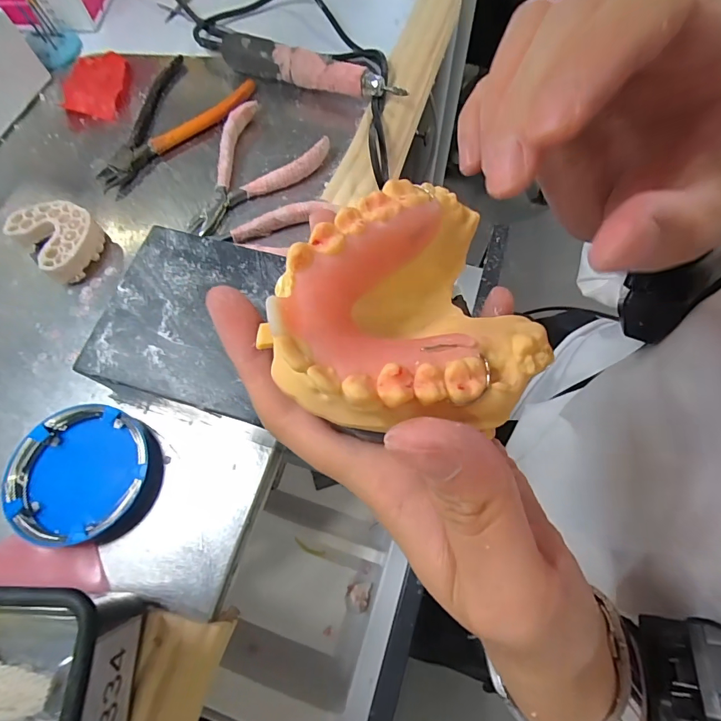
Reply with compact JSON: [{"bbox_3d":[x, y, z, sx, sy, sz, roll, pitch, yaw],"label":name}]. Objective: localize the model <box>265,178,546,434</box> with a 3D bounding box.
[{"bbox_3d":[0.009,-0.008,0.117,0.067,0.029,0.065,-26,78,-17],"label":"model"}]

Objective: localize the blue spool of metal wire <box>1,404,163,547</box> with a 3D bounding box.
[{"bbox_3d":[-0.161,0.064,0.246,0.082,0.018,0.077,-1,69,2],"label":"blue spool of metal wire"}]

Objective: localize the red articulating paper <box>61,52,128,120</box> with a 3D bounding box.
[{"bbox_3d":[-0.236,-0.249,0.376,0.053,0.006,0.083,-7,69,0],"label":"red articulating paper"}]

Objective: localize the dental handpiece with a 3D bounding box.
[{"bbox_3d":[-0.041,-0.246,0.355,0.161,0.033,0.028,21,72,10],"label":"dental handpiece"}]

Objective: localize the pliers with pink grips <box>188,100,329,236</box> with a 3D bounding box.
[{"bbox_3d":[-0.092,-0.147,0.327,0.084,0.017,0.116,36,75,15],"label":"pliers with pink grips"}]

